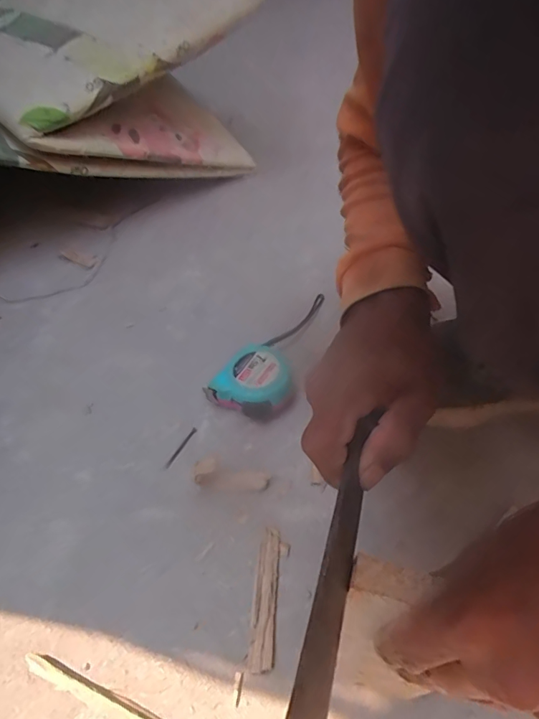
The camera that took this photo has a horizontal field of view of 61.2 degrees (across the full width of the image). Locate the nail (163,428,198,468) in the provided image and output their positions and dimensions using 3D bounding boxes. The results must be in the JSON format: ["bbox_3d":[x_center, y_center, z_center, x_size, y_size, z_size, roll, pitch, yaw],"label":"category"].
[{"bbox_3d":[-0.093,0.091,0.474,0.005,0.004,0.051,25,57,22],"label":"nail"}]

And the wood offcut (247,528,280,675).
[{"bbox_3d":[-0.003,0.195,0.378,0.017,0.010,0.106,2,52,5],"label":"wood offcut"}]

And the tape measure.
[{"bbox_3d":[0.005,-0.021,0.533,0.084,0.041,0.201,15,54,15],"label":"tape measure"}]

